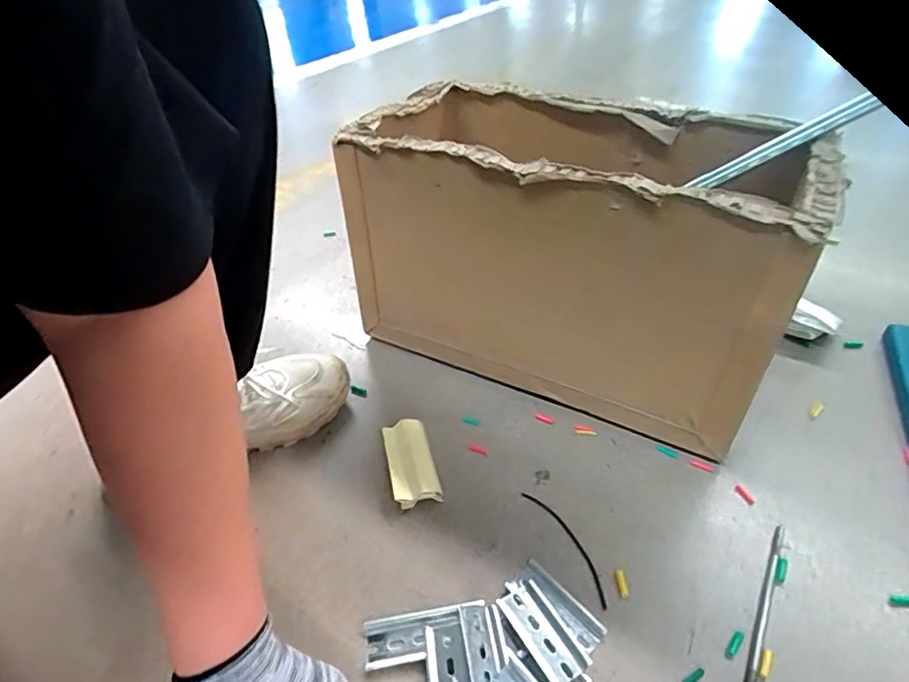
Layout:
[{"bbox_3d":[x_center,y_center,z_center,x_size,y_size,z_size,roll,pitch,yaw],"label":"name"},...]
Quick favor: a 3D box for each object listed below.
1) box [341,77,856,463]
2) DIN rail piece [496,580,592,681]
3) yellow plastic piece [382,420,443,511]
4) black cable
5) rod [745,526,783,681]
[{"bbox_3d":[0.135,-0.111,0.627,0.429,0.271,0.258,18,44,24],"label":"box"},{"bbox_3d":[0.069,0.228,0.432,0.037,0.008,0.081,-24,44,-23],"label":"DIN rail piece"},{"bbox_3d":[-0.046,0.125,0.562,0.045,0.023,0.096,-11,40,-9],"label":"yellow plastic piece"},{"bbox_3d":[0.103,0.182,0.492,0.020,0.005,0.122,-20,42,-19],"label":"black cable"},{"bbox_3d":[0.241,0.224,0.428,0.009,0.005,0.191,19,45,25],"label":"rod"}]

